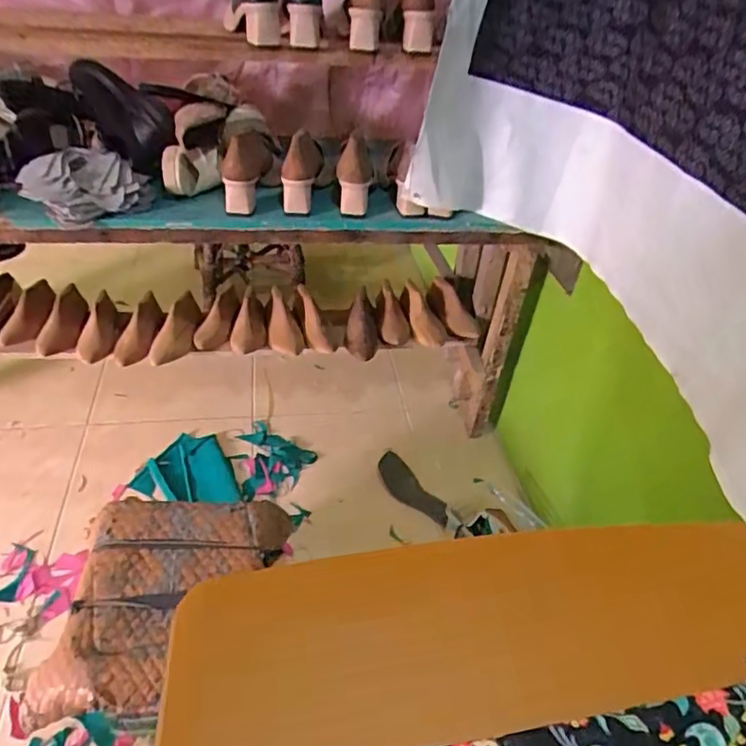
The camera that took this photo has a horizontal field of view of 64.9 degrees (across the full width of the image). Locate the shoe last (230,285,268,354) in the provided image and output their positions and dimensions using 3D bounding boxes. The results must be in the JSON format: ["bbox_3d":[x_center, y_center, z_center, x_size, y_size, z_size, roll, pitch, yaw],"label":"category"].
[{"bbox_3d":[-0.291,-0.131,1.410,0.080,0.059,0.179,3,54,-4],"label":"shoe last"}]

